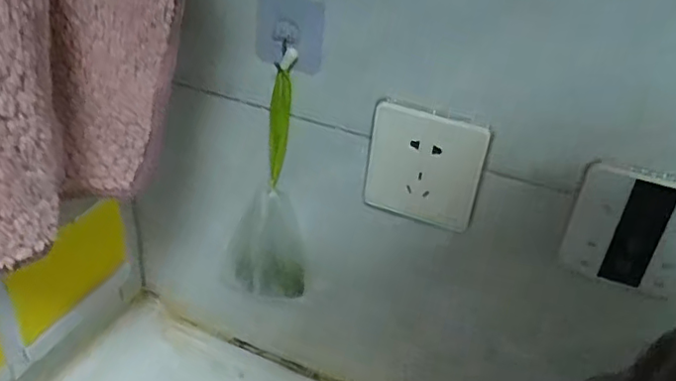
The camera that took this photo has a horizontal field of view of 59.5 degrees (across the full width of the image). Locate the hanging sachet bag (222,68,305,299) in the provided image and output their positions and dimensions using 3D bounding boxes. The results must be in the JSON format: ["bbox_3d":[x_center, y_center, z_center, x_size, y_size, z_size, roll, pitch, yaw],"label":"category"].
[{"bbox_3d":[-0.062,0.002,0.509,0.074,0.214,0.025,8,33,4],"label":"hanging sachet bag"}]

